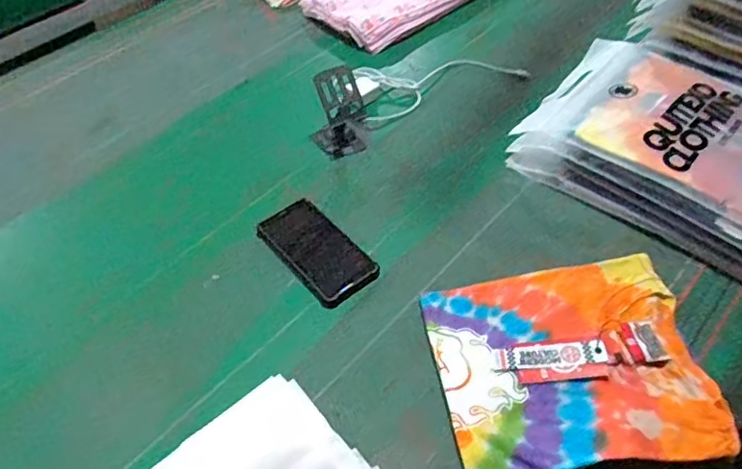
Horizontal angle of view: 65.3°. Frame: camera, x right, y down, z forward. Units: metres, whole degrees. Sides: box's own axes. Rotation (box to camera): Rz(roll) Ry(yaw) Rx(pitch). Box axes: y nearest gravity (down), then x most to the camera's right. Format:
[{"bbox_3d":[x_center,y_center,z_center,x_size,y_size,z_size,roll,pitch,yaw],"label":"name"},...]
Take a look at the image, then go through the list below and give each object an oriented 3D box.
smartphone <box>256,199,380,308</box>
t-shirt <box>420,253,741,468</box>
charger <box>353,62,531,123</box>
[{"bbox_3d":[-0.068,0.018,0.716,0.081,0.011,0.163,-33,58,-24],"label":"smartphone"},{"bbox_3d":[0.200,0.129,0.593,0.254,0.034,0.217,-6,52,-5],"label":"t-shirt"},{"bbox_3d":[0.116,-0.243,0.905,0.272,0.025,0.130,-5,51,-5],"label":"charger"}]

